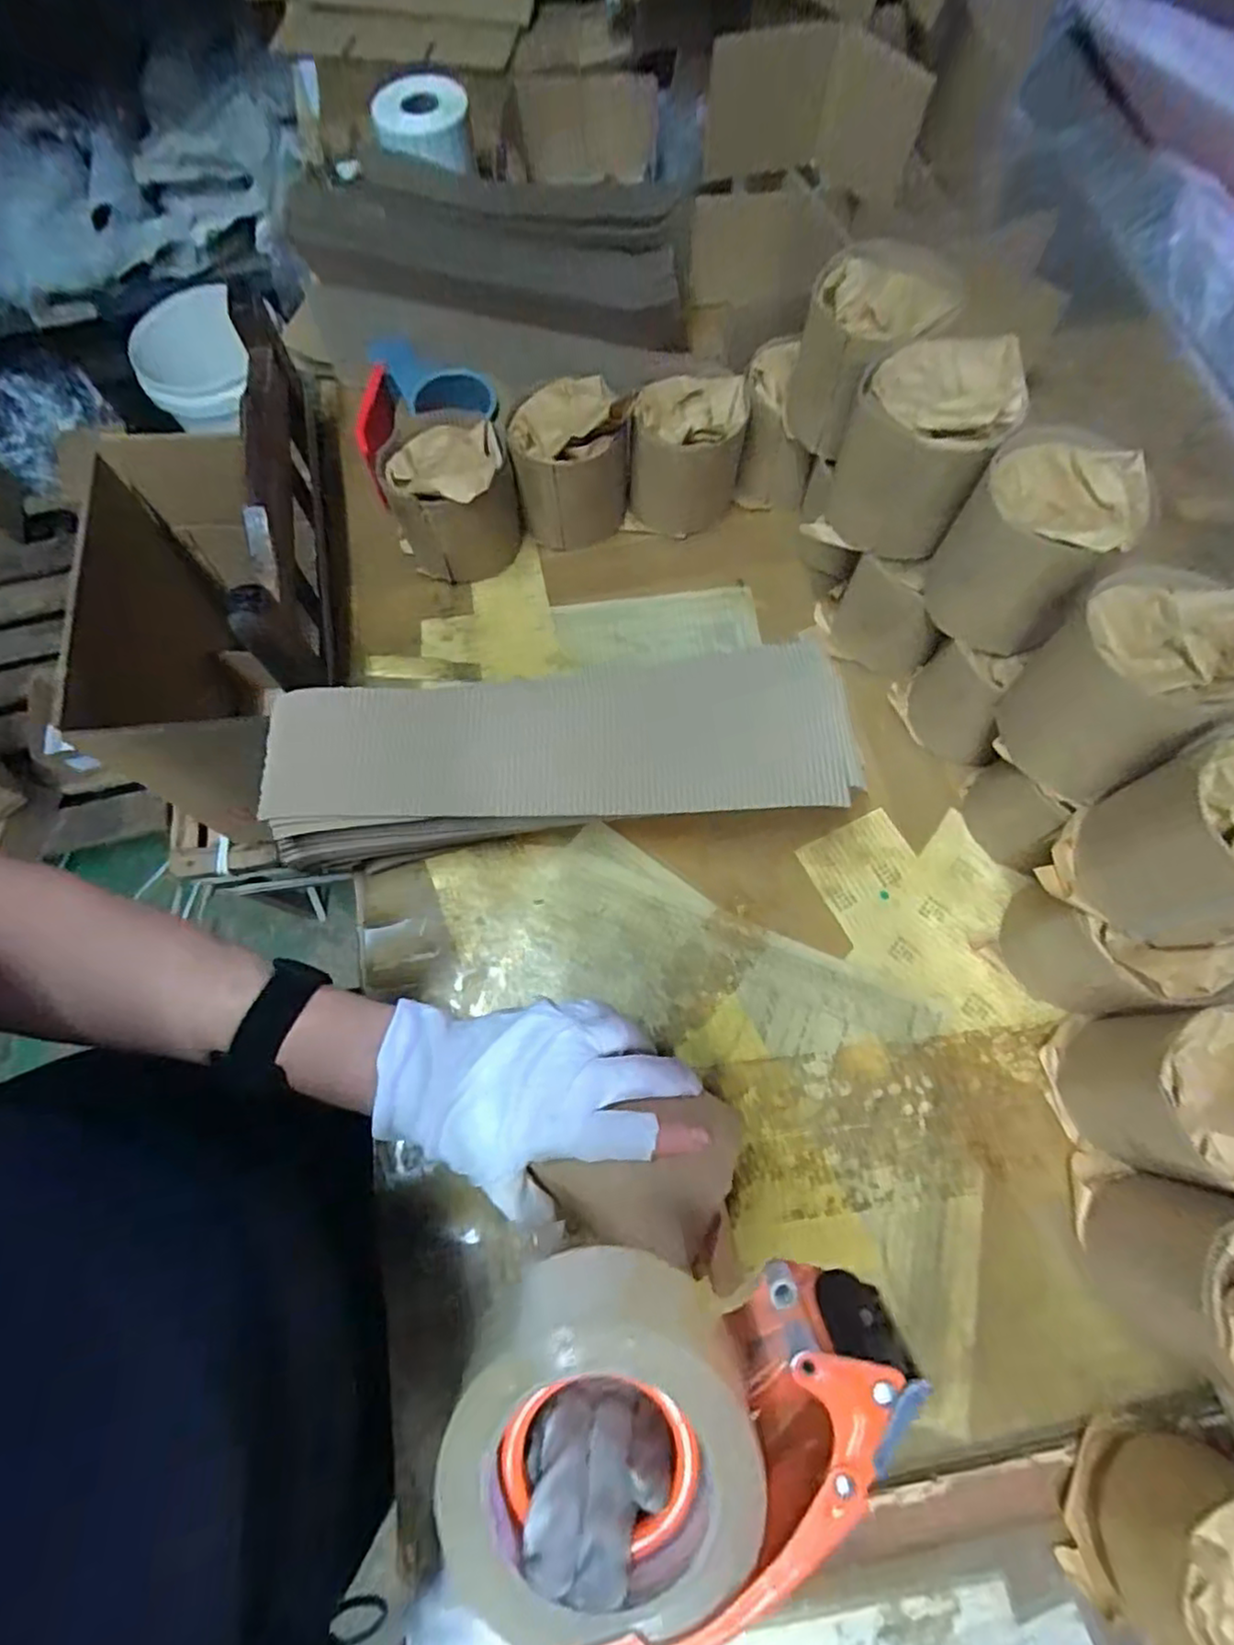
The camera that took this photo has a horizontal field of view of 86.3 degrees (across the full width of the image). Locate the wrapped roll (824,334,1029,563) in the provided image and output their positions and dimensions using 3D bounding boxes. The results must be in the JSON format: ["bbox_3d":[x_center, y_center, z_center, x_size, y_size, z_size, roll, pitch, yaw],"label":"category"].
[{"bbox_3d":[0.203,-0.254,0.447,0.094,0.110,0.088,22,72,9],"label":"wrapped roll"}]

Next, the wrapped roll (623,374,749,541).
[{"bbox_3d":[0.060,-0.318,0.576,0.092,0.094,0.080,7,71,4],"label":"wrapped roll"}]

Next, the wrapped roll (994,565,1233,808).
[{"bbox_3d":[0.296,-0.081,0.390,0.091,0.095,0.106,41,76,14],"label":"wrapped roll"}]

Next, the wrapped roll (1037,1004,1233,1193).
[{"bbox_3d":[0.340,0.161,0.389,0.107,0.109,0.096,3,71,2],"label":"wrapped roll"}]

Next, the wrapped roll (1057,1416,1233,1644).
[{"bbox_3d":[0.299,0.375,0.329,0.093,0.085,0.096,0,71,1],"label":"wrapped roll"}]

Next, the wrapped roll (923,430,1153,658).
[{"bbox_3d":[0.265,-0.179,0.425,0.088,0.103,0.083,0,71,1],"label":"wrapped roll"}]

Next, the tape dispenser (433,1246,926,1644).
[{"bbox_3d":[0.021,0.232,0.255,0.159,0.070,0.118,5,86,3],"label":"tape dispenser"}]

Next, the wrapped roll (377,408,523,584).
[{"bbox_3d":[-0.143,-0.281,0.570,0.106,0.102,0.107,-16,71,-4],"label":"wrapped roll"}]

